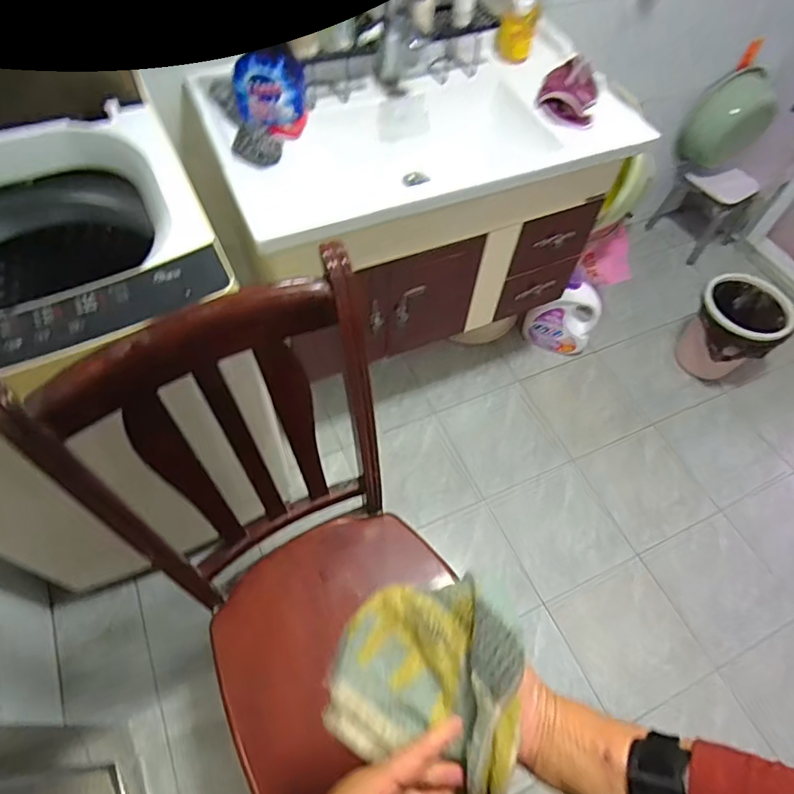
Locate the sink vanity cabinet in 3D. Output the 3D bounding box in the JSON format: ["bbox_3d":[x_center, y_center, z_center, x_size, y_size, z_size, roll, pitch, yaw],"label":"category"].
[{"bbox_3d":[0.048,-0.434,1.247,0.815,0.473,0.438,-24,63,-17],"label":"sink vanity cabinet"}]

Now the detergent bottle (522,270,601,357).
[{"bbox_3d":[0.507,-0.255,1.603,0.203,0.282,0.118,25,60,11],"label":"detergent bottle"}]

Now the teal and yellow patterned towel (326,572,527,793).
[{"bbox_3d":[0.020,0.221,0.420,0.154,0.068,0.154,17,59,6],"label":"teal and yellow patterned towel"}]

